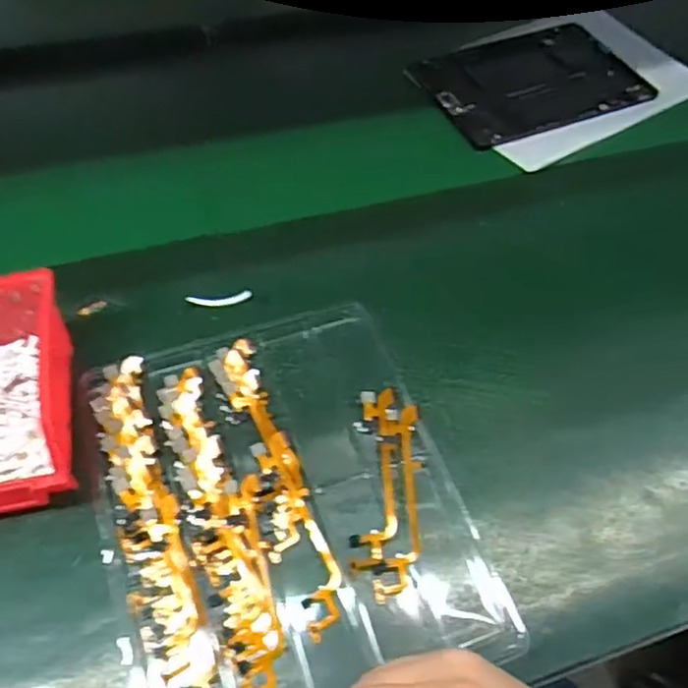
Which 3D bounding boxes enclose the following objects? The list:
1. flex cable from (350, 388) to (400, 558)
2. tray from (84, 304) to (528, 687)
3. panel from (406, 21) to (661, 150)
[{"bbox_3d":[0.021,0.081,0.427,0.029,0.006,0.119,4,54,-1],"label":"flex cable"},{"bbox_3d":[-0.038,0.099,0.415,0.220,0.019,0.265,-15,56,-14],"label":"tray"},{"bbox_3d":[0.213,-0.300,0.721,0.251,0.014,0.173,-21,58,-18],"label":"panel"}]

